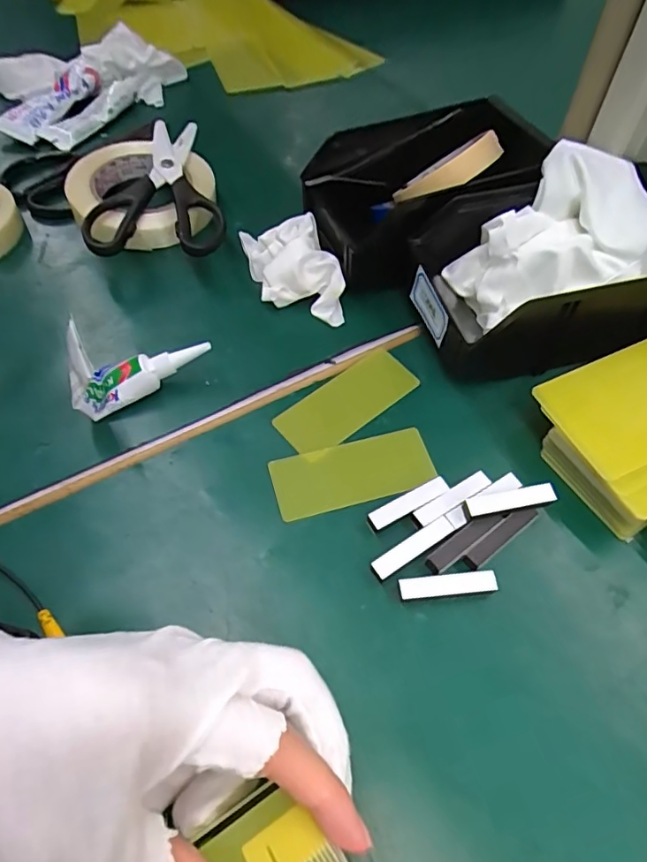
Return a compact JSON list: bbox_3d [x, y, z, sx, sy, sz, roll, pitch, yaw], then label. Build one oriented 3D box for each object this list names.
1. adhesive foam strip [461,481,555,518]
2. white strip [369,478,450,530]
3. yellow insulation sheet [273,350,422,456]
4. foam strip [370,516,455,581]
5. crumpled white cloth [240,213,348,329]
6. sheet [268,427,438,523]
[{"bbox_3d":[0.104,0.040,0.305,0.052,0.005,0.012,-11,79,-7],"label":"adhesive foam strip"},{"bbox_3d":[0.050,0.041,0.313,0.050,0.004,0.011,-25,61,-14],"label":"white strip"},{"bbox_3d":[0.016,-0.020,0.361,0.098,0.004,0.044,-36,64,-20],"label":"yellow insulation sheet"},{"bbox_3d":[0.050,0.063,0.298,0.051,0.004,0.011,-29,62,-16],"label":"foam strip"},{"bbox_3d":[-0.024,-0.125,0.406,0.057,0.035,0.105,-16,59,-9],"label":"crumpled white cloth"},{"bbox_3d":[0.018,0.025,0.334,0.097,0.004,0.041,-13,62,-10],"label":"sheet"}]

